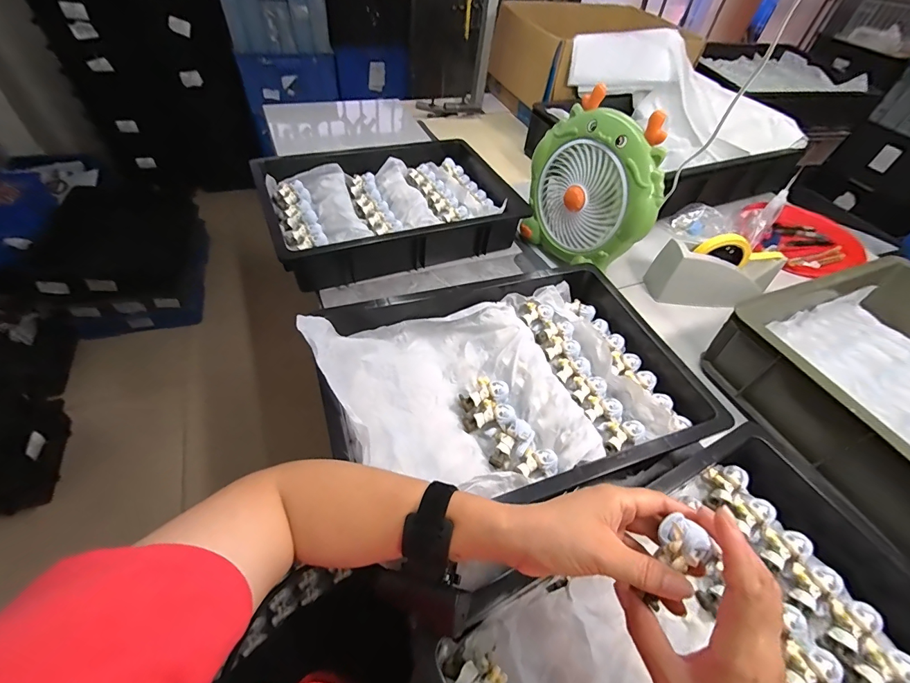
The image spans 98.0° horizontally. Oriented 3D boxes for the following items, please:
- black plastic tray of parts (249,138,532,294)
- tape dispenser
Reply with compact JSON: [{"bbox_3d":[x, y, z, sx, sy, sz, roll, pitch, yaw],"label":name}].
[{"bbox_3d":[-0.125,-0.269,0.774,0.443,0.090,0.339,-13,52,-17],"label":"black plastic tray of parts"},{"bbox_3d":[0.463,-0.120,0.699,0.198,0.111,0.064,10,49,2],"label":"tape dispenser"}]

